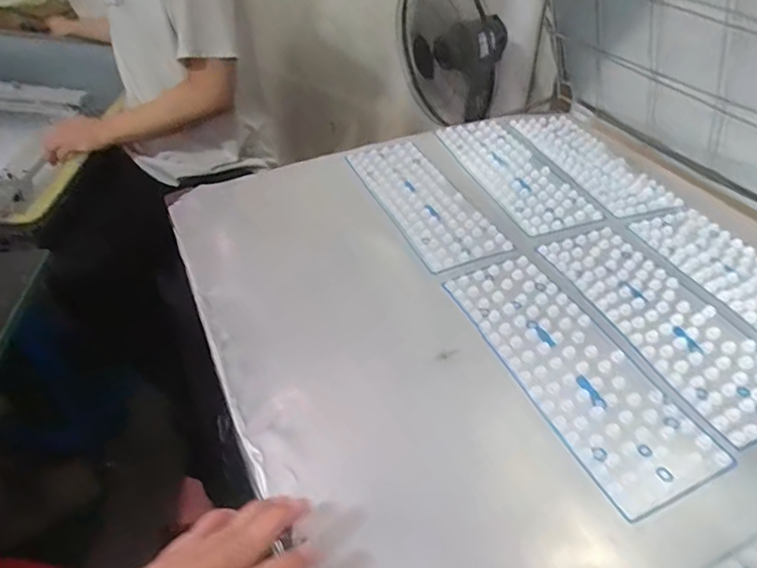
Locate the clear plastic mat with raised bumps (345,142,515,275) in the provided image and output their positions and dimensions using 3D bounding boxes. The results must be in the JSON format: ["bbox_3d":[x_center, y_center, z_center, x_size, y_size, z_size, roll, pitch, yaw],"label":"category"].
[{"bbox_3d":[0.054,-0.111,0.710,0.108,0.010,0.279,-17,45,-15],"label":"clear plastic mat with raised bumps"}]

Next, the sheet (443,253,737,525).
[{"bbox_3d":[0.173,0.069,0.508,0.107,0.008,0.276,-19,45,-17],"label":"sheet"}]

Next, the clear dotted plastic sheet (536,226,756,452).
[{"bbox_3d":[0.279,0.030,0.547,0.105,0.004,0.275,-17,45,-15],"label":"clear dotted plastic sheet"}]

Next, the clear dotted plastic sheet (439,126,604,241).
[{"bbox_3d":[0.181,-0.153,0.746,0.107,0.011,0.265,-16,44,-14],"label":"clear dotted plastic sheet"}]

